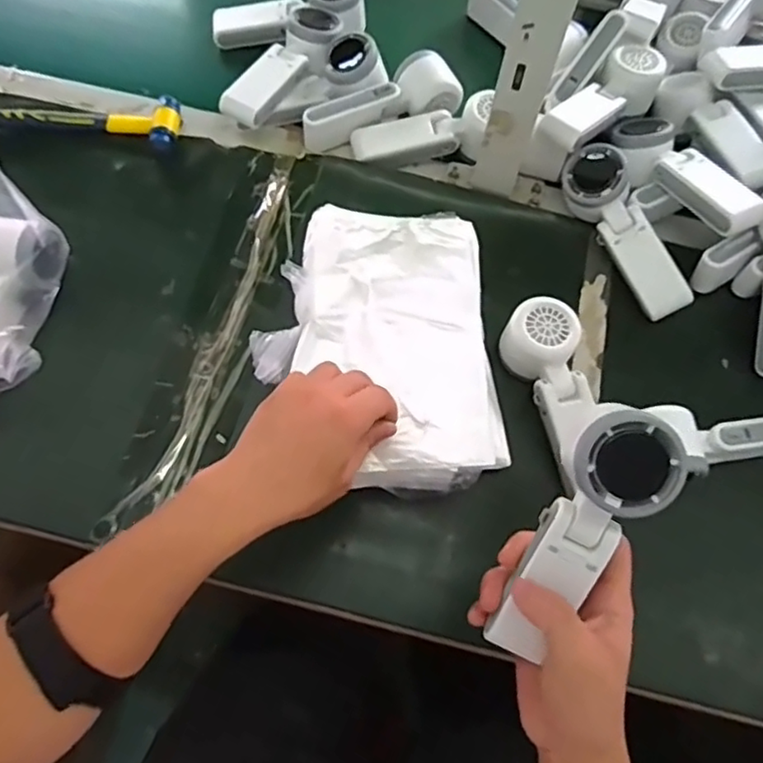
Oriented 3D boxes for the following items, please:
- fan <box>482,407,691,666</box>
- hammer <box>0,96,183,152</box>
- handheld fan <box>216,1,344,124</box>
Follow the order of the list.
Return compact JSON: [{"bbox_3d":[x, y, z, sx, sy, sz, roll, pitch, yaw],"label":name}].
[{"bbox_3d":[0.112,0.091,0.357,0.057,0.028,0.160,30,108,10],"label":"fan"},{"bbox_3d":[-0.325,-0.268,0.627,0.239,0.021,0.055,4,66,-1],"label":"hammer"},{"bbox_3d":[-0.097,-0.321,0.647,0.071,0.053,0.171,24,67,7],"label":"handheld fan"}]

